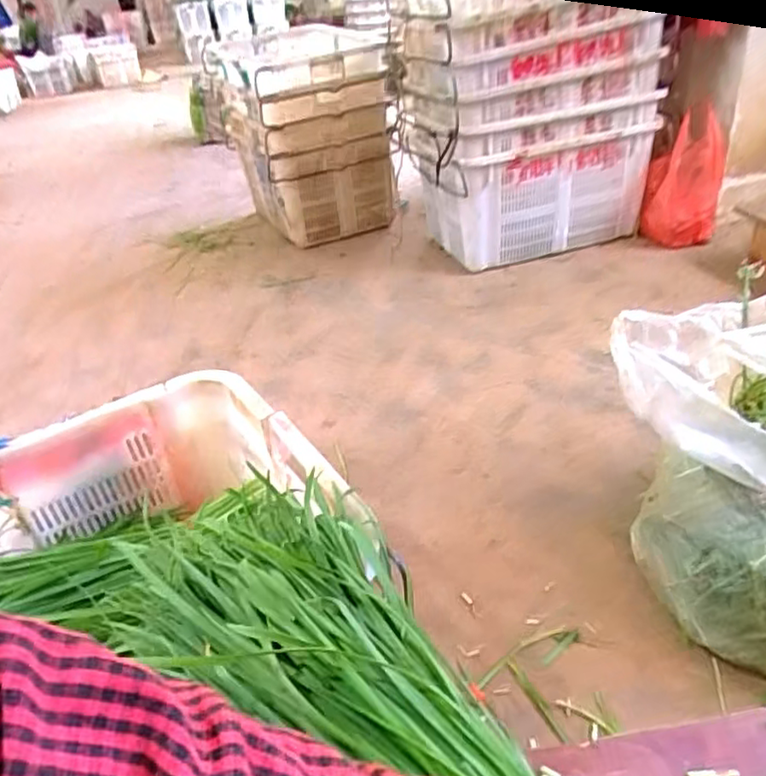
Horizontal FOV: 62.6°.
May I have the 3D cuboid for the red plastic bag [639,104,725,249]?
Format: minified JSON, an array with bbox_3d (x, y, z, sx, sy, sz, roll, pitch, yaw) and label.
[{"bbox_3d":[0.785,-0.536,1.649,0.171,0.309,0.092,-1,35,8],"label":"red plastic bag"}]

